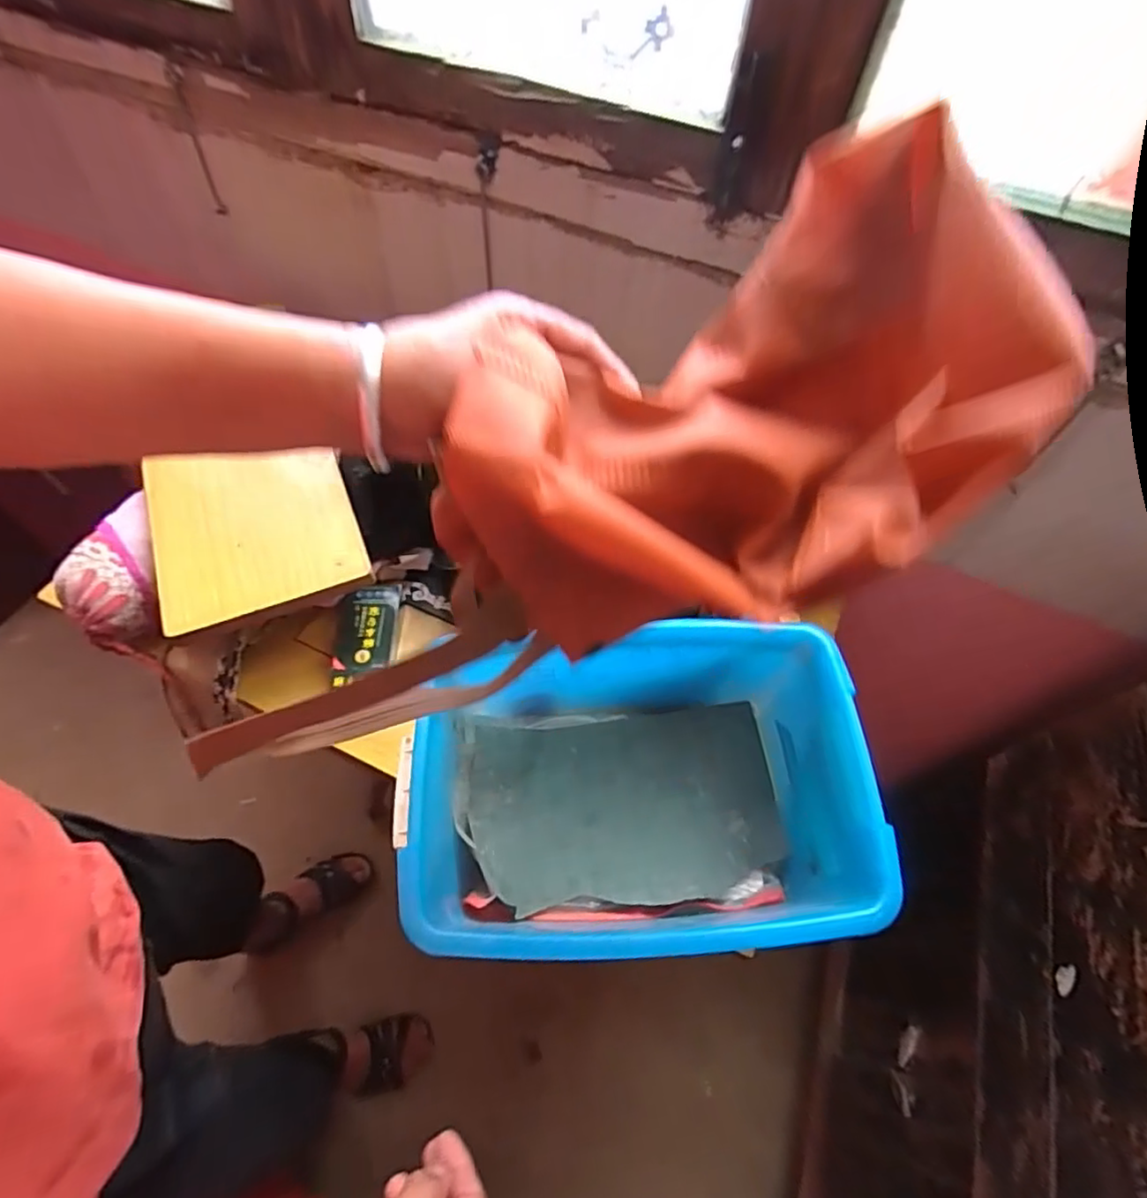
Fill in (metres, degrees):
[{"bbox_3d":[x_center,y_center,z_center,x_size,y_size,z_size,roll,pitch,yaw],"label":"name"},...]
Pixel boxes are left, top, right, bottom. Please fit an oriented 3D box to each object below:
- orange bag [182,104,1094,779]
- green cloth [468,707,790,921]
[{"bbox_3d":[0.057,-0.093,0.281,0.193,0.164,0.185,4,58,0],"label":"orange bag"},{"bbox_3d":[0.047,0.175,0.532,0.259,0.047,0.154,-3,58,-5],"label":"green cloth"}]

